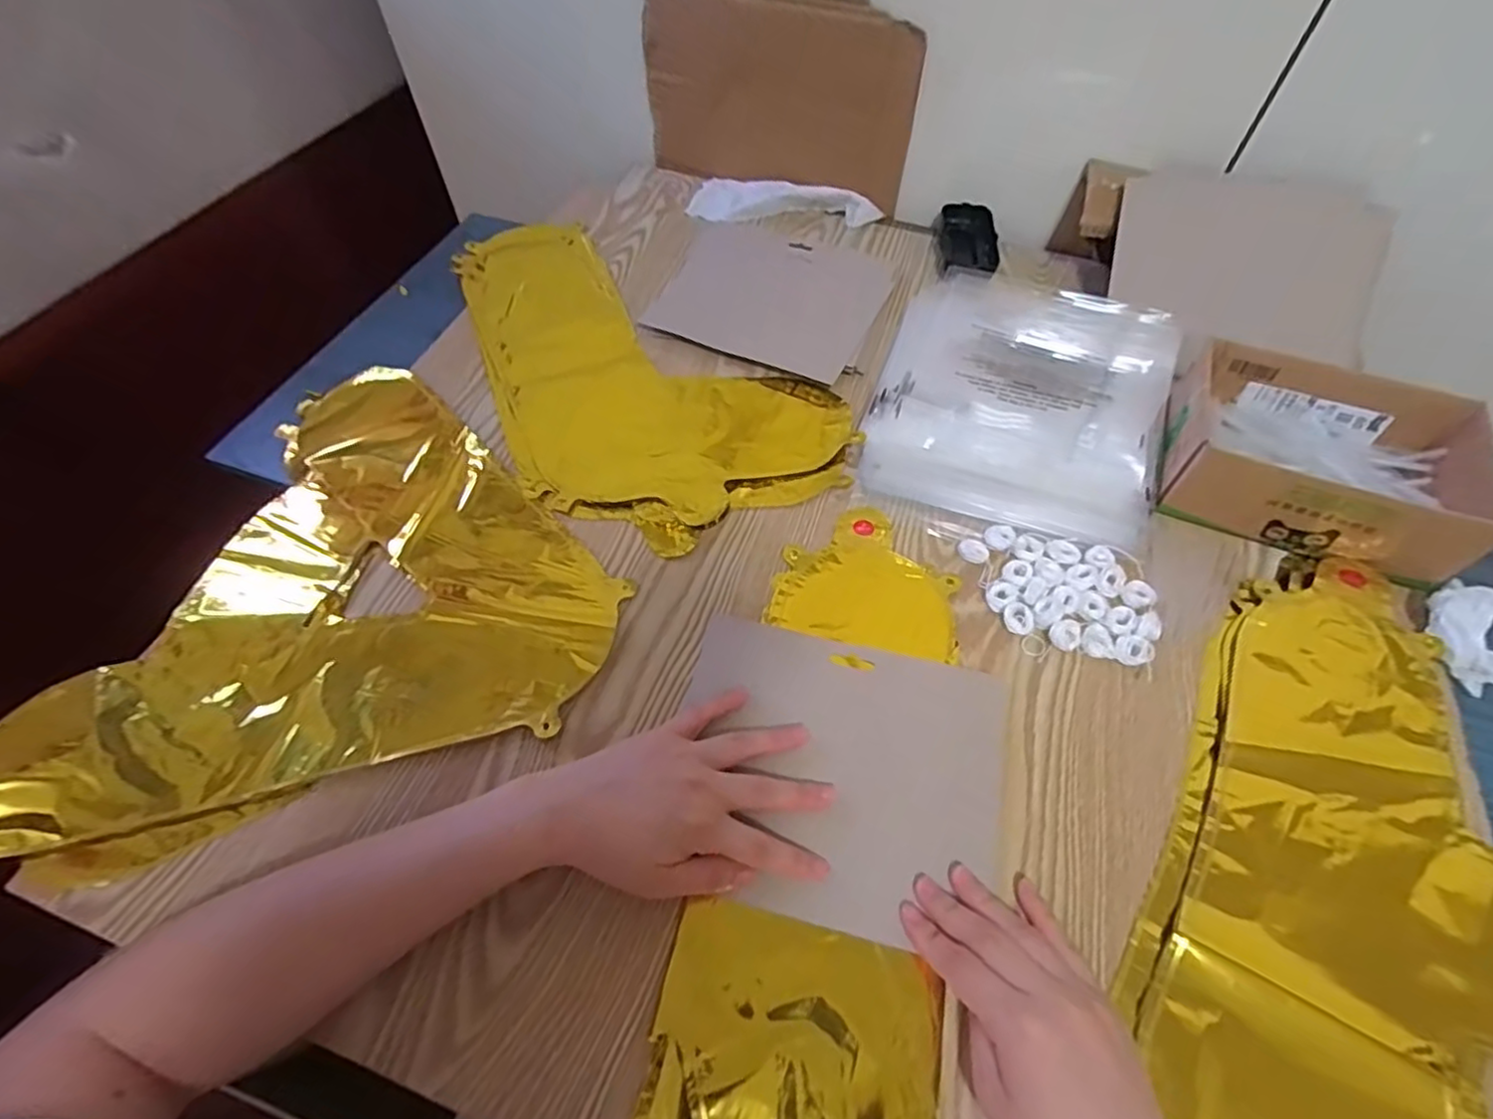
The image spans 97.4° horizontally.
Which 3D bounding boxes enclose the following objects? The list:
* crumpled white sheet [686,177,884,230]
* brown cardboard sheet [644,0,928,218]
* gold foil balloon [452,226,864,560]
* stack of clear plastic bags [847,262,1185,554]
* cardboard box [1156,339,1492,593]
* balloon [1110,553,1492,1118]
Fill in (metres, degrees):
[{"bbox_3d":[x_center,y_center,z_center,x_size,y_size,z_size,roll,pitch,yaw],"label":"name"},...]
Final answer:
[{"bbox_3d":[0.038,-0.373,0.690,0.195,0.026,0.053,12,57,8],"label":"crumpled white sheet"},{"bbox_3d":[0.030,-0.459,0.650,0.272,0.167,0.020,21,58,13],"label":"brown cardboard sheet"},{"bbox_3d":[-0.118,-0.180,0.576,0.236,0.010,0.432,-30,61,-19],"label":"gold foil balloon"},{"bbox_3d":[0.229,-0.146,0.544,0.217,0.020,0.280,18,58,12],"label":"stack of clear plastic bags"},{"bbox_3d":[0.410,-0.077,0.473,0.186,0.057,0.147,20,58,13],"label":"cardboard box"},{"bbox_3d":[0.322,0.183,0.334,0.209,0.014,0.429,21,58,13],"label":"balloon"}]

